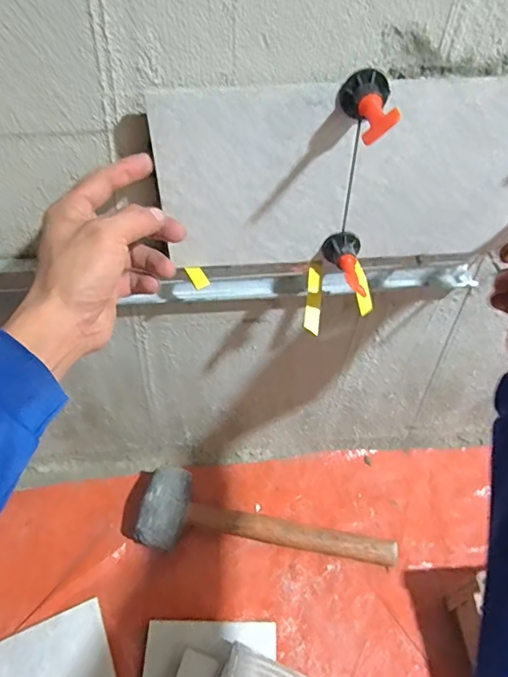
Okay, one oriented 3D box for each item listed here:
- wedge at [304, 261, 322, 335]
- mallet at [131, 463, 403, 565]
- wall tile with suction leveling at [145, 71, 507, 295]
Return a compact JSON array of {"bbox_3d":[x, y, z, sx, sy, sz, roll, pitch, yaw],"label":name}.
[{"bbox_3d":[0.052,-0.037,0.437,0.013,0.008,0.066,4,78,4],"label":"wedge"},{"bbox_3d":[0.017,0.247,0.635,0.319,0.061,0.095,9,50,8],"label":"mallet"},{"bbox_3d":[0.073,-0.112,0.378,0.284,0.145,0.061,-7,49,-5],"label":"wall tile with suction leveling"}]

